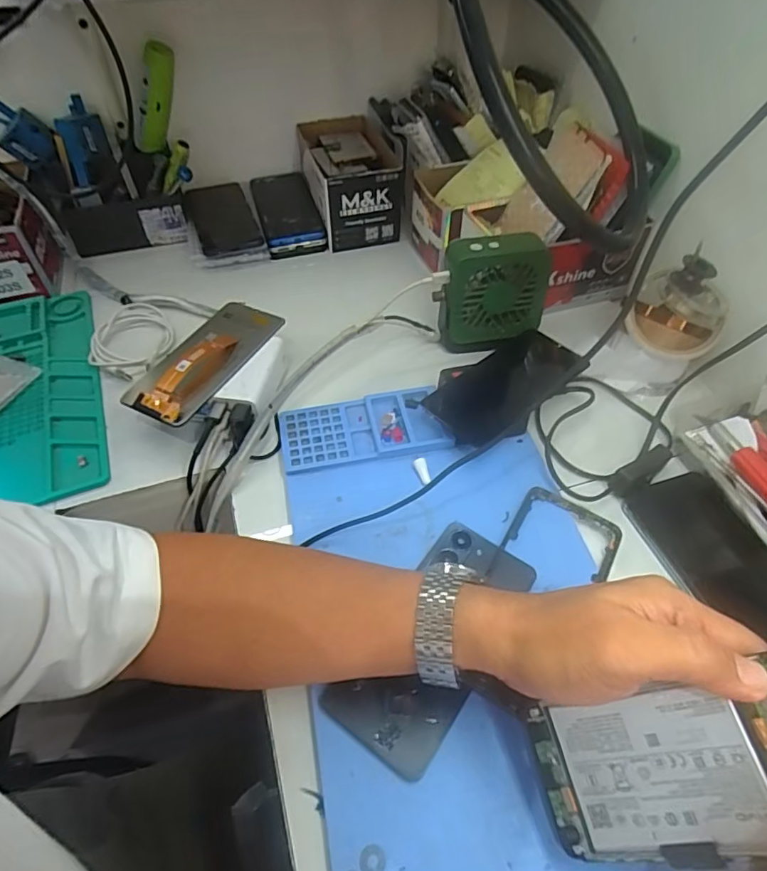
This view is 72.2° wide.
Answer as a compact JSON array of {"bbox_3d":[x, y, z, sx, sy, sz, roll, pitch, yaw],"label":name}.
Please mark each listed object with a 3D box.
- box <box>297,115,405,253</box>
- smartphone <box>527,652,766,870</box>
[{"bbox_3d":[-0.043,-0.340,0.690,0.110,0.078,0.184,-10,52,-8],"label":"box"},{"bbox_3d":[0.145,0.149,0.239,0.005,0.161,0.074,14,53,-48],"label":"smartphone"}]

